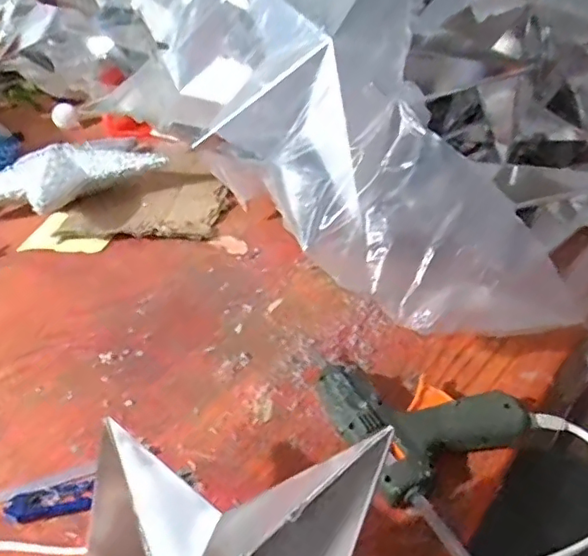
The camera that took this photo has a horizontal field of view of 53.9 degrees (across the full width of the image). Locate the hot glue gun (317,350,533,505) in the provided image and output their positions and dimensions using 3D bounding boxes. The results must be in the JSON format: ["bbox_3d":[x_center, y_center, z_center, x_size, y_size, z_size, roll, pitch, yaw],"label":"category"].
[{"bbox_3d":[0.083,0.089,0.405,0.113,0.029,0.118,-19,38,-18],"label":"hot glue gun"}]

